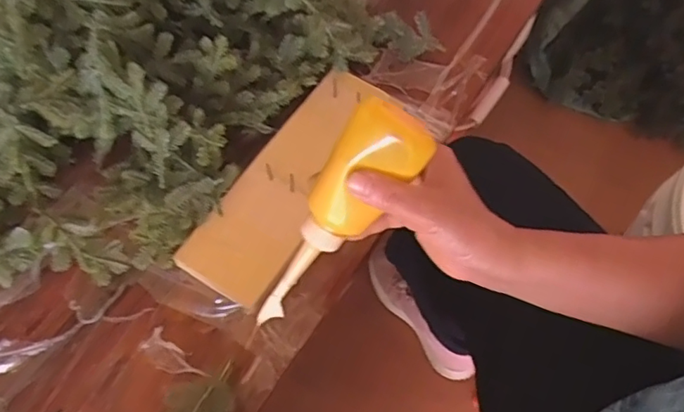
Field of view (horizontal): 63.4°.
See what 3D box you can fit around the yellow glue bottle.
[{"bbox_3d":[-0.004,0.012,0.375,0.050,0.172,0.037,40,26,16],"label":"yellow glue bottle"}]

